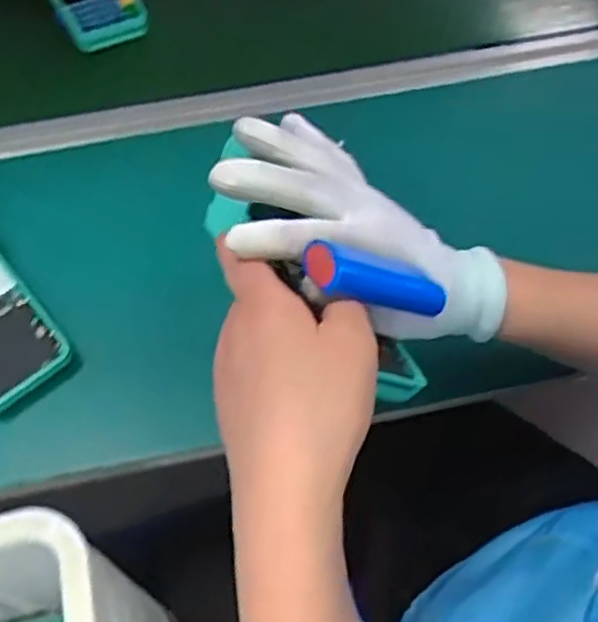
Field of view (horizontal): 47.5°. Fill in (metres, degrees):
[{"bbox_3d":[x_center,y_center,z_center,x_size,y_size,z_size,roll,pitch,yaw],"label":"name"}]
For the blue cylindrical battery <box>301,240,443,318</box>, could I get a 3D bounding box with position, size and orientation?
[{"bbox_3d":[0.036,-0.014,0.322,0.068,0.017,0.023,13,56,-24],"label":"blue cylindrical battery"}]

